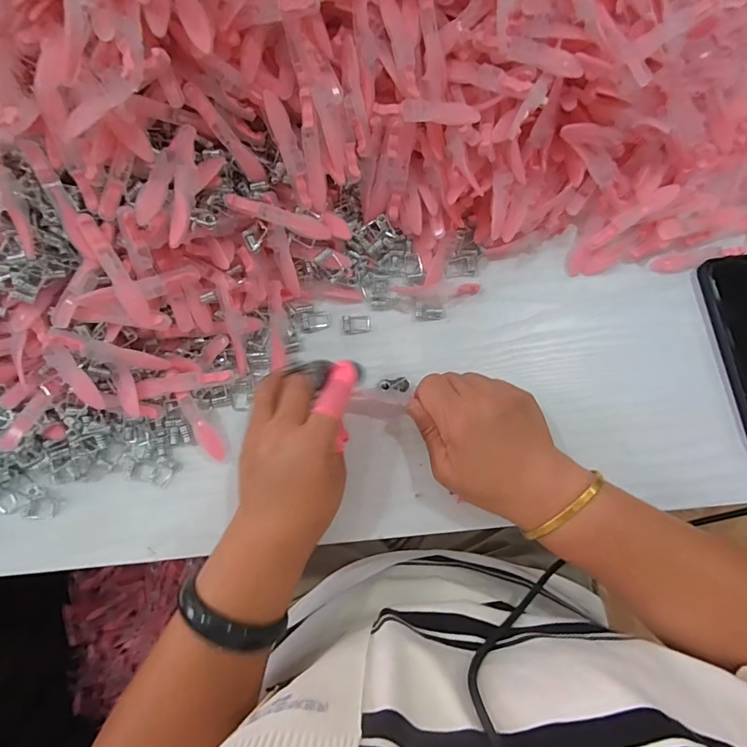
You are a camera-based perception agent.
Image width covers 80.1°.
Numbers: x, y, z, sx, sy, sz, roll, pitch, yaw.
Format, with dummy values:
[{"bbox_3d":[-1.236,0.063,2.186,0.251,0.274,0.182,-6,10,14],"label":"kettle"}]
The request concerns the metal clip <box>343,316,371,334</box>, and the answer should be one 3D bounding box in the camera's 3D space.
[{"bbox_3d":[-0.014,-0.041,0.368,0.023,0.005,0.015,-4,77,-1],"label":"metal clip"}]

